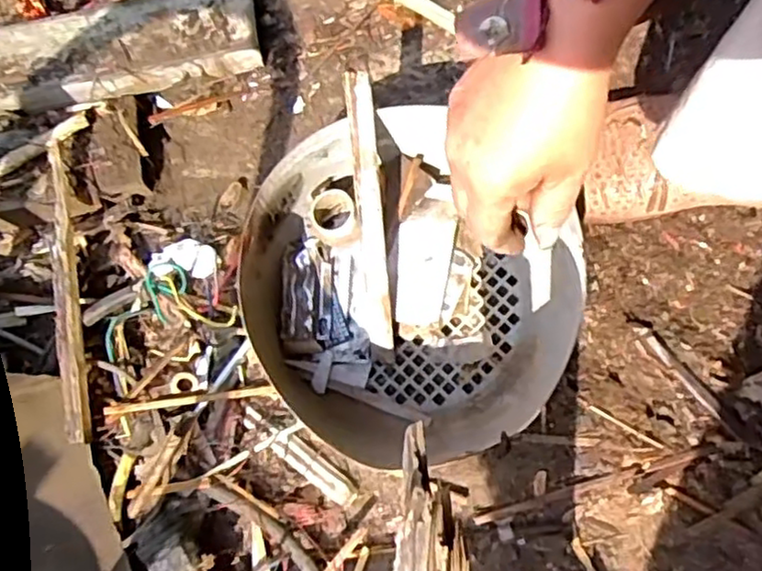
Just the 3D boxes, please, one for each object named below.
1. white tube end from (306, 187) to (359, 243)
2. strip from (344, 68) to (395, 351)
[{"bbox_3d":[-0.035,-0.049,0.501,0.035,0.020,0.037,0,78,0],"label":"white tube end"},{"bbox_3d":[-0.006,-0.045,0.464,0.017,0.008,0.186,-6,110,-1],"label":"strip"}]

